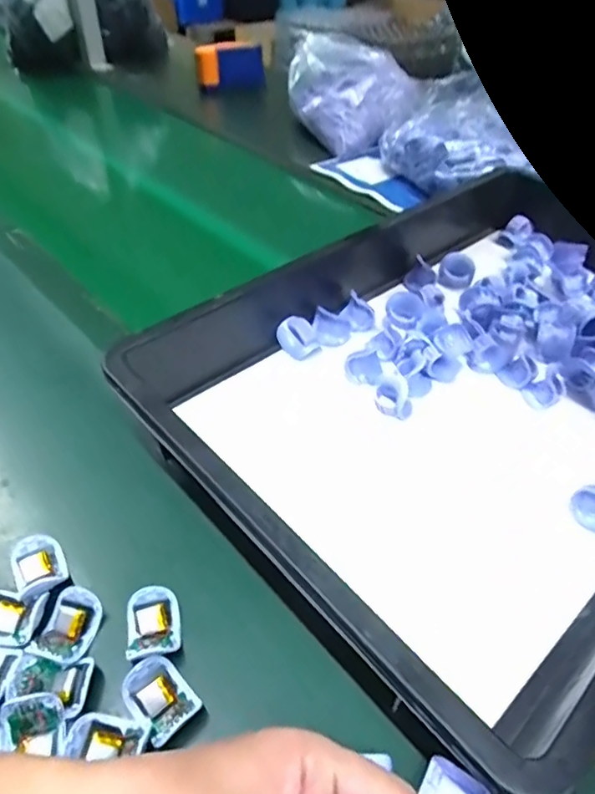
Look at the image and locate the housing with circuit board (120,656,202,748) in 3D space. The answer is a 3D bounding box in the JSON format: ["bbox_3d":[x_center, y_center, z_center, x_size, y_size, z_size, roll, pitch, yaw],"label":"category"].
[{"bbox_3d":[-0.076,0.166,0.294,0.030,0.016,0.038,-33,56,-29],"label":"housing with circuit board"}]

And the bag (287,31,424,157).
[{"bbox_3d":[0.091,-0.503,0.873,0.175,0.107,0.205,-22,51,-22],"label":"bag"}]

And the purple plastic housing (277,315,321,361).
[{"bbox_3d":[0.001,-0.055,0.489,0.029,0.025,0.035,-19,50,-20],"label":"purple plastic housing"}]

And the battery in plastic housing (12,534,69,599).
[{"bbox_3d":[-0.168,0.111,0.345,0.032,0.019,0.042,-23,51,-23],"label":"battery in plastic housing"}]

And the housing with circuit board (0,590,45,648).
[{"bbox_3d":[-0.176,0.134,0.323,0.038,0.013,0.028,15,47,12],"label":"housing with circuit board"}]

